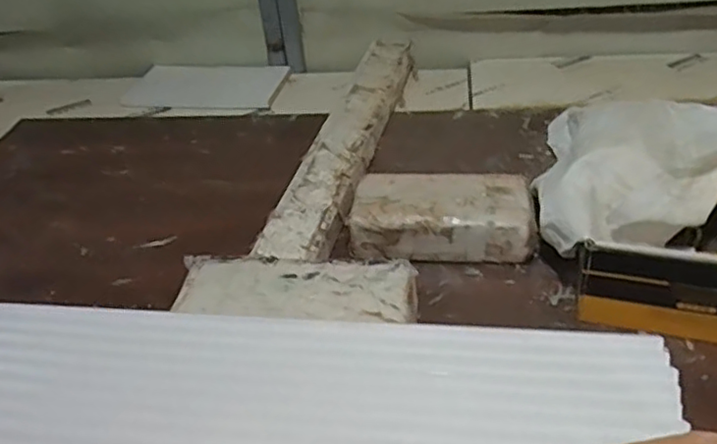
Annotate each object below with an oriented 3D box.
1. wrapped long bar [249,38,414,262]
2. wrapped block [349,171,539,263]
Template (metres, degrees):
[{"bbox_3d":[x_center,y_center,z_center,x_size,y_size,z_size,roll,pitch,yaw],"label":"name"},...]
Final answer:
[{"bbox_3d":[-0.005,-0.130,0.953,0.091,0.050,0.652,5,37,14],"label":"wrapped long bar"},{"bbox_3d":[0.095,-0.003,0.752,0.209,0.069,0.122,-3,36,4],"label":"wrapped block"}]

